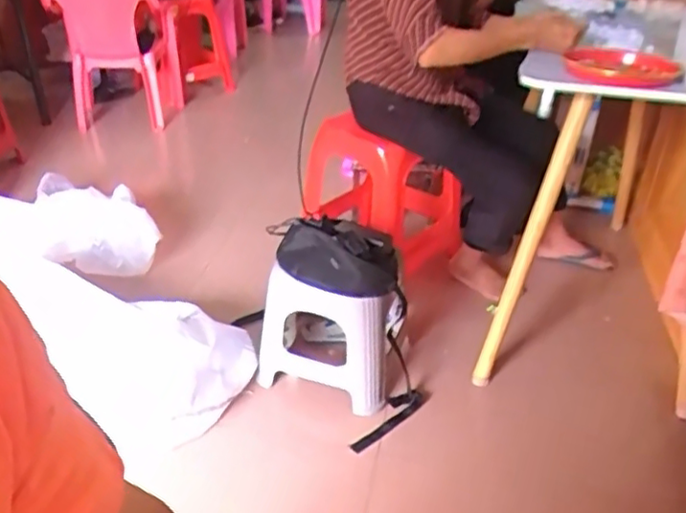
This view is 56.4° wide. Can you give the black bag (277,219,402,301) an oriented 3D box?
[{"bbox_3d":[0.000,-0.006,1.347,0.238,0.090,0.188,22,38,28],"label":"black bag"}]

